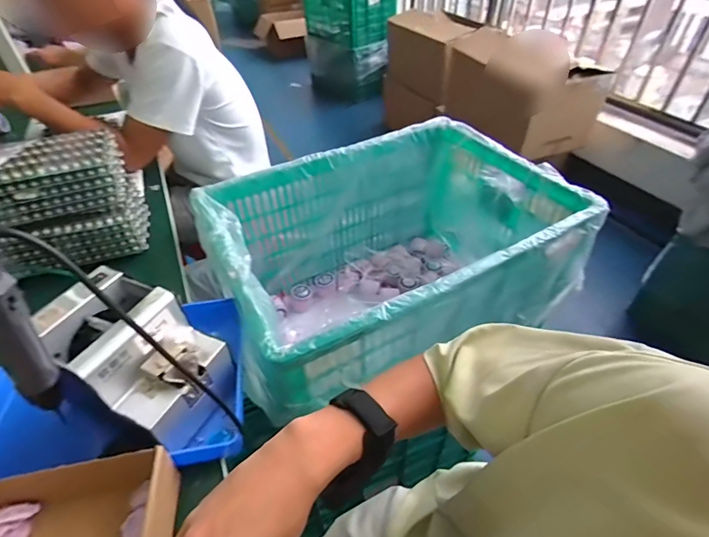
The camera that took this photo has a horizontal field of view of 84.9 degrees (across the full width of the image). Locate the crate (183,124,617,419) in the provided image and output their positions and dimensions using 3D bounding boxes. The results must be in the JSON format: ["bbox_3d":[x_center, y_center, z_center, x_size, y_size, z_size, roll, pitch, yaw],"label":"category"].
[{"bbox_3d":[0.067,0.007,0.853,0.651,0.377,0.476,-20,47,-19],"label":"crate"}]

